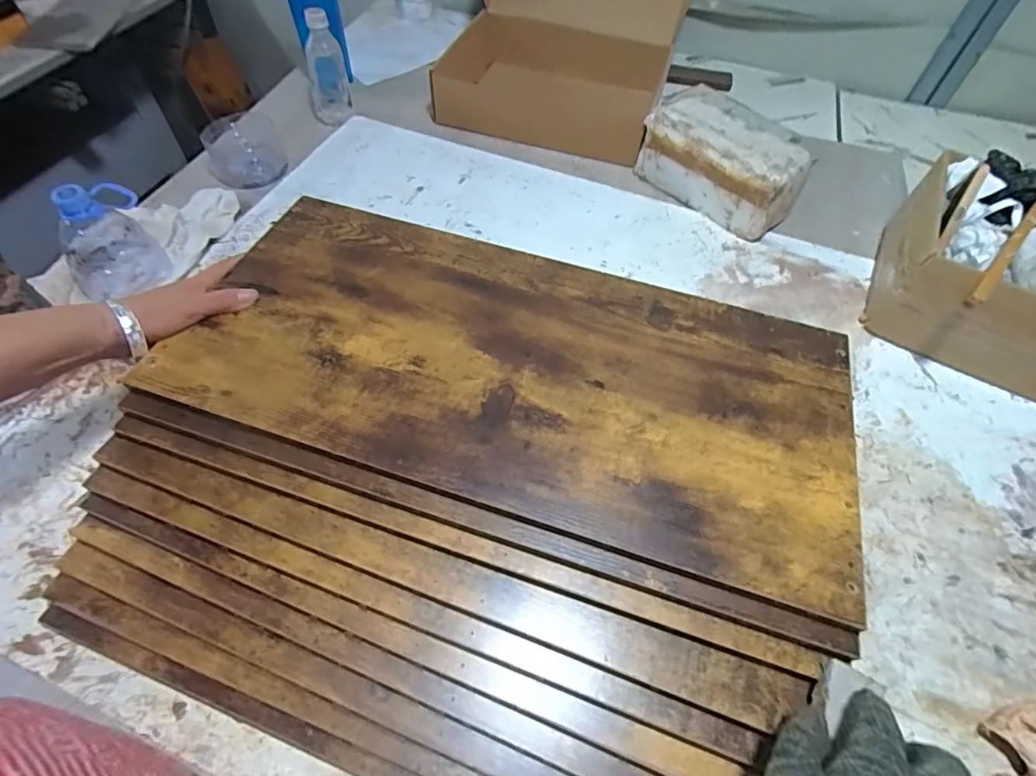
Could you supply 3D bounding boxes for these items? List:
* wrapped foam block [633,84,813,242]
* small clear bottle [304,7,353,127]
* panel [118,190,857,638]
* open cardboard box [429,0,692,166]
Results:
[{"bbox_3d":[0.300,-0.326,0.761,0.115,0.106,0.223,-35,64,-24],"label":"wrapped foam block"},{"bbox_3d":[-0.308,-0.510,0.821,0.064,0.145,0.057,-14,58,-12],"label":"small clear bottle"},{"bbox_3d":[-0.002,-0.027,0.464,0.571,0.011,0.270,17,57,8],"label":"panel"},{"bbox_3d":[0.102,-0.686,0.918,0.420,0.424,0.451,8,56,2],"label":"open cardboard box"}]

